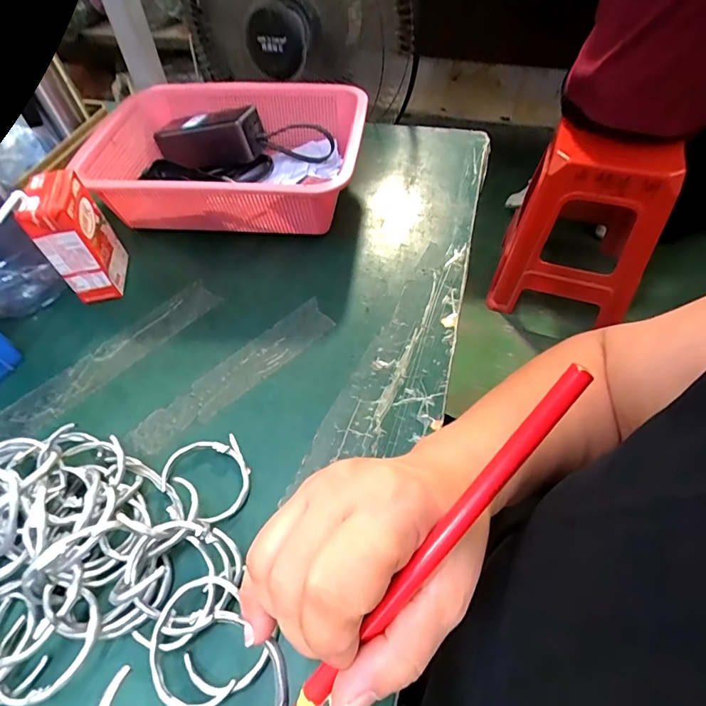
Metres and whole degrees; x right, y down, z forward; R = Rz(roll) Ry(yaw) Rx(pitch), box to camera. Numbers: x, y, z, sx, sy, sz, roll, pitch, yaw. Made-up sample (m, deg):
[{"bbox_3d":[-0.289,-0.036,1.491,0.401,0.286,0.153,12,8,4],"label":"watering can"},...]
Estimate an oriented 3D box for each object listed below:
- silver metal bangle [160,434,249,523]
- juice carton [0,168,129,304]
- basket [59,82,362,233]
[{"bbox_3d":[-0.110,0.096,0.333,0.061,0.010,0.065,-2,54,2],"label":"silver metal bangle"},{"bbox_3d":[-0.269,-0.110,0.434,0.048,0.115,0.069,-10,54,-4],"label":"juice carton"},{"bbox_3d":[-0.137,-0.224,0.520,0.292,0.089,0.209,4,54,7],"label":"basket"}]

